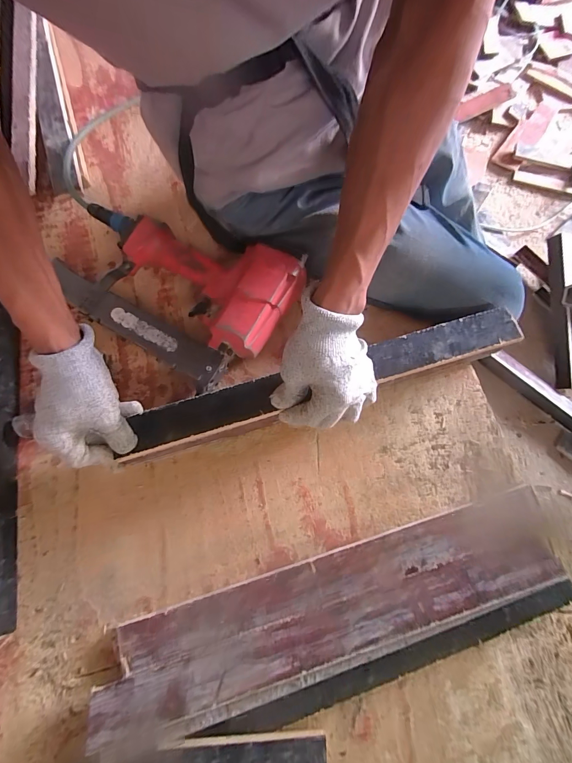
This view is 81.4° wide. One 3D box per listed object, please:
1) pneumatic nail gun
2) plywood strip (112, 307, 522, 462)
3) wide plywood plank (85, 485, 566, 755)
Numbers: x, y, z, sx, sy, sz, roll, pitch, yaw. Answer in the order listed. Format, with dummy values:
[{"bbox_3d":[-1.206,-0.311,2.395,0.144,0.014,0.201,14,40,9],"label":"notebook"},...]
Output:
[{"bbox_3d":[-0.166,-0.141,0.466,0.338,0.079,0.202,32,76,9],"label":"pneumatic nail gun"},{"bbox_3d":[0.052,-0.003,0.403,0.481,0.019,0.055,-16,74,-5],"label":"plywood strip"},{"bbox_3d":[0.053,0.238,0.360,0.509,0.018,0.100,-18,50,-5],"label":"wide plywood plank"}]

